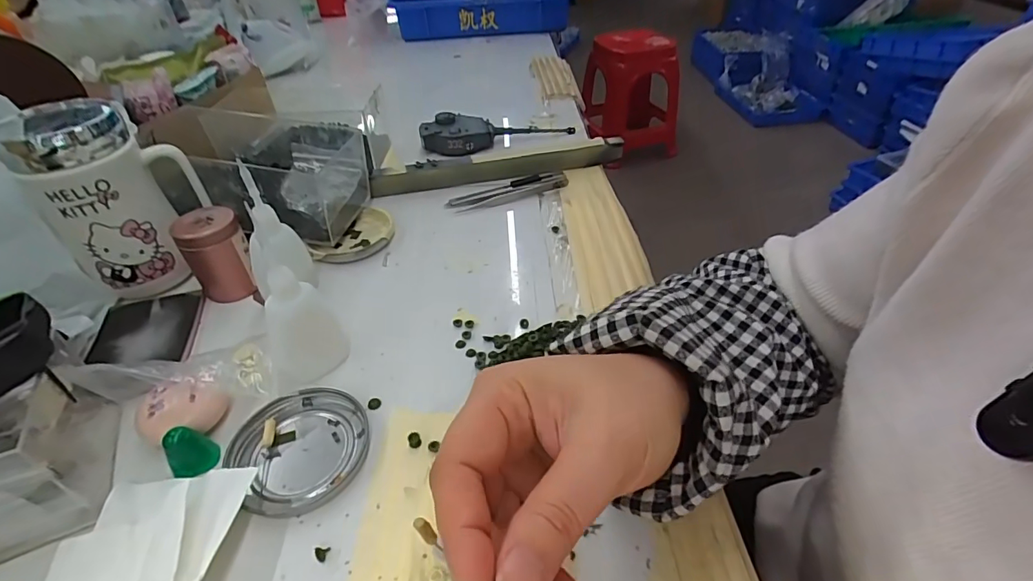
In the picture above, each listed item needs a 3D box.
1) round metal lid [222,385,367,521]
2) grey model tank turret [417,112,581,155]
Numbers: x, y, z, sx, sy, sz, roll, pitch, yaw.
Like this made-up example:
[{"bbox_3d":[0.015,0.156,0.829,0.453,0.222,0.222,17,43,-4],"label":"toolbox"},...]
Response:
[{"bbox_3d":[-0.125,0.091,0.288,0.075,0.011,0.073,0,41,0],"label":"round metal lid"},{"bbox_3d":[-0.021,-0.196,0.596,0.187,0.032,0.046,-9,42,-9],"label":"grey model tank turret"}]

